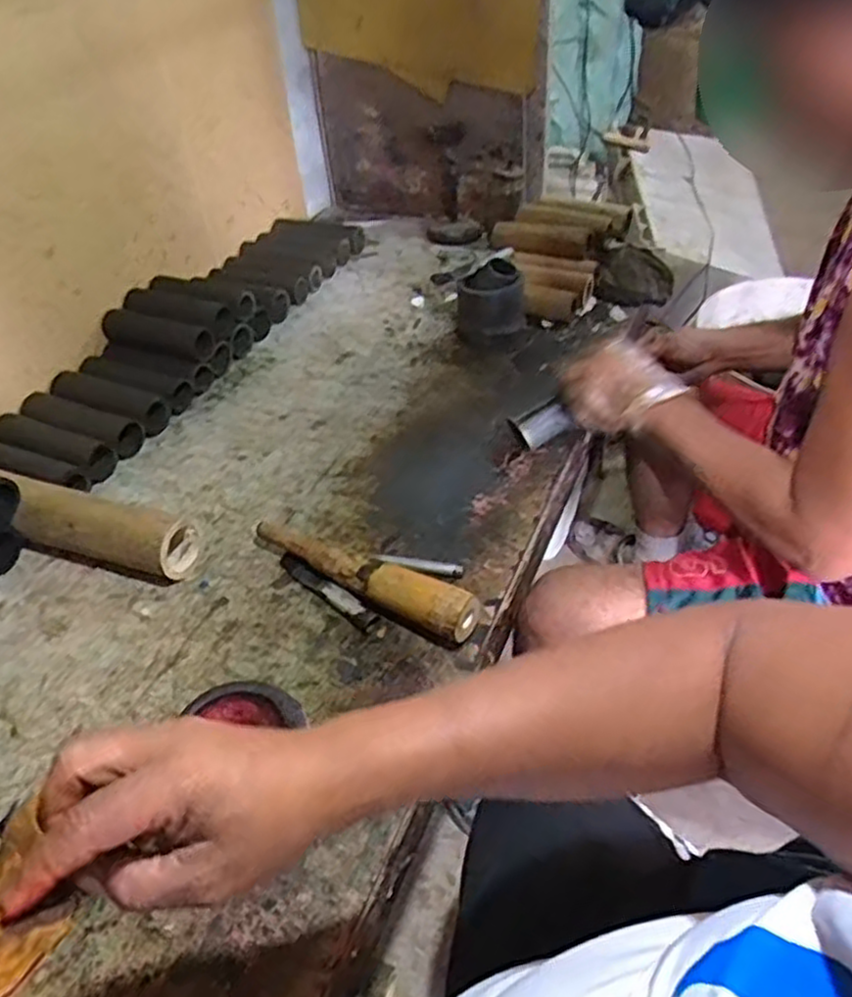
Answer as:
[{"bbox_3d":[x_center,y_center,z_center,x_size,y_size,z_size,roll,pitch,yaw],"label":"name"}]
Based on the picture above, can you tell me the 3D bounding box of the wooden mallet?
[{"bbox_3d":[-0.073,0.076,0.798,0.293,0.057,0.055,21,48,29],"label":"wooden mallet"}]

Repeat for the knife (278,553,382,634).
[{"bbox_3d":[-0.111,0.097,0.803,0.155,0.018,0.020,29,52,35],"label":"knife"}]

